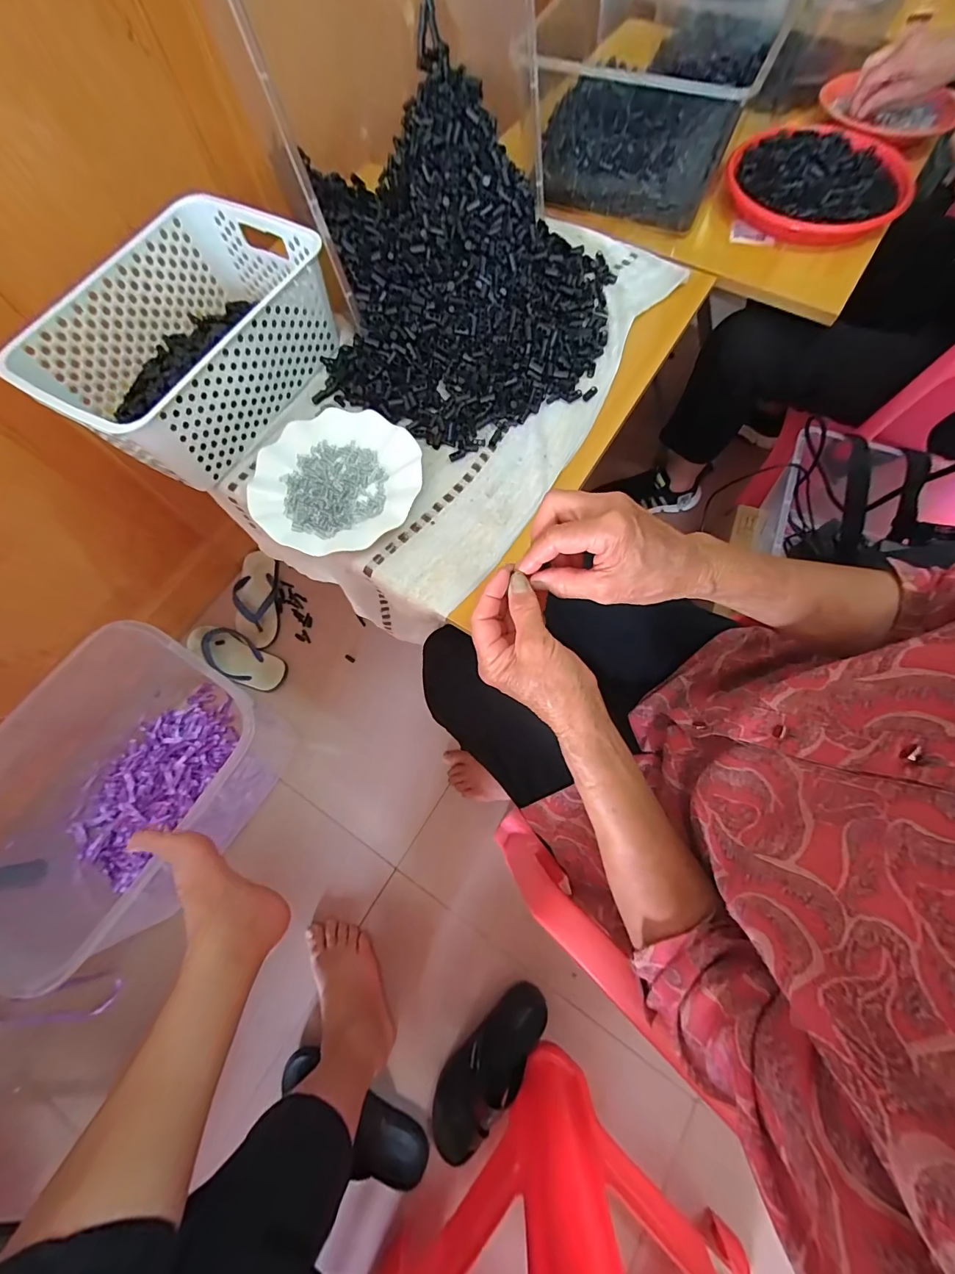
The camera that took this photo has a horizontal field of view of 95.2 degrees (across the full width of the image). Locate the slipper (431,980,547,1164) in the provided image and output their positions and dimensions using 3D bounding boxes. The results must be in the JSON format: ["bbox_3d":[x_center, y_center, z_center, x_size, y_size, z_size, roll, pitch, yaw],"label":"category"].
[{"bbox_3d":[0.018,0.690,0.710,0.099,0.083,0.248,42,77,15],"label":"slipper"}]

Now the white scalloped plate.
[{"bbox_3d":[-0.156,-0.173,0.486,0.177,0.020,0.179,-1,71,2],"label":"white scalloped plate"}]

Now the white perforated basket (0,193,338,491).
[{"bbox_3d":[-0.324,-0.333,0.500,0.199,0.105,0.302,29,74,11],"label":"white perforated basket"}]

